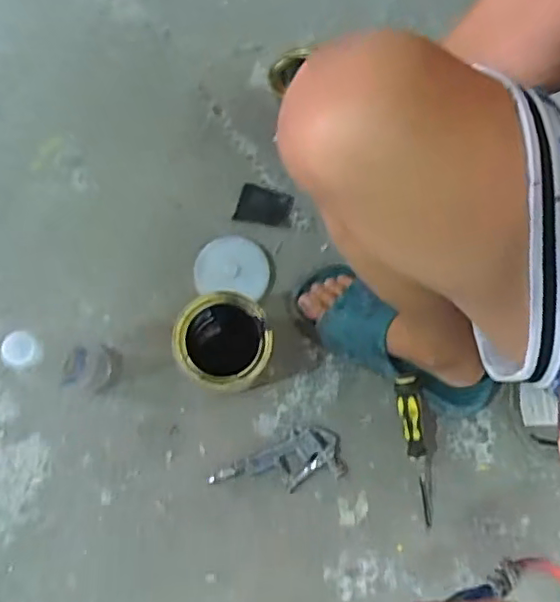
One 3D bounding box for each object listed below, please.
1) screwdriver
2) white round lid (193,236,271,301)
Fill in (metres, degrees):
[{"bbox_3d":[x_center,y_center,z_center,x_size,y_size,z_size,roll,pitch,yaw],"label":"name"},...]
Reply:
[{"bbox_3d":[0.168,0.183,0.695,0.028,0.027,0.192,-14,104,-4],"label":"screwdriver"},{"bbox_3d":[-0.062,-0.046,0.745,0.095,0.015,0.081,9,69,-11],"label":"white round lid"}]

